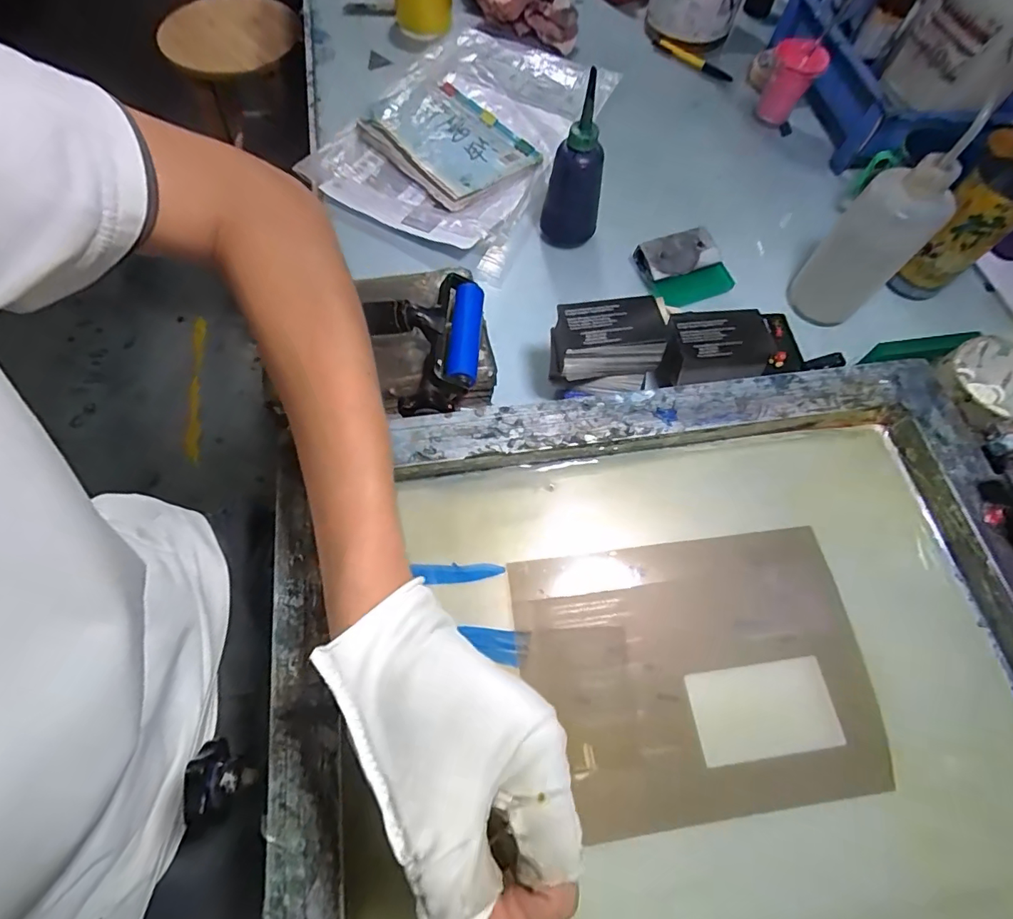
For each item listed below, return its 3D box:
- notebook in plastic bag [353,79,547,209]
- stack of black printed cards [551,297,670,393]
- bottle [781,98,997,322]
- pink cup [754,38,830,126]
[{"bbox_3d":[-0.079,-0.417,0.646,0.156,0.022,0.226,-37,73,-16],"label":"notebook in plastic bag"},{"bbox_3d":[0.090,-0.102,0.451,0.098,0.057,0.068,-8,67,-6],"label":"stack of black printed cards"},{"bbox_3d":[0.355,-0.212,0.475,0.072,0.191,0.064,43,72,15],"label":"bottle"},{"bbox_3d":[0.375,-0.501,0.657,0.063,0.089,0.060,1,67,-2],"label":"pink cup"}]

